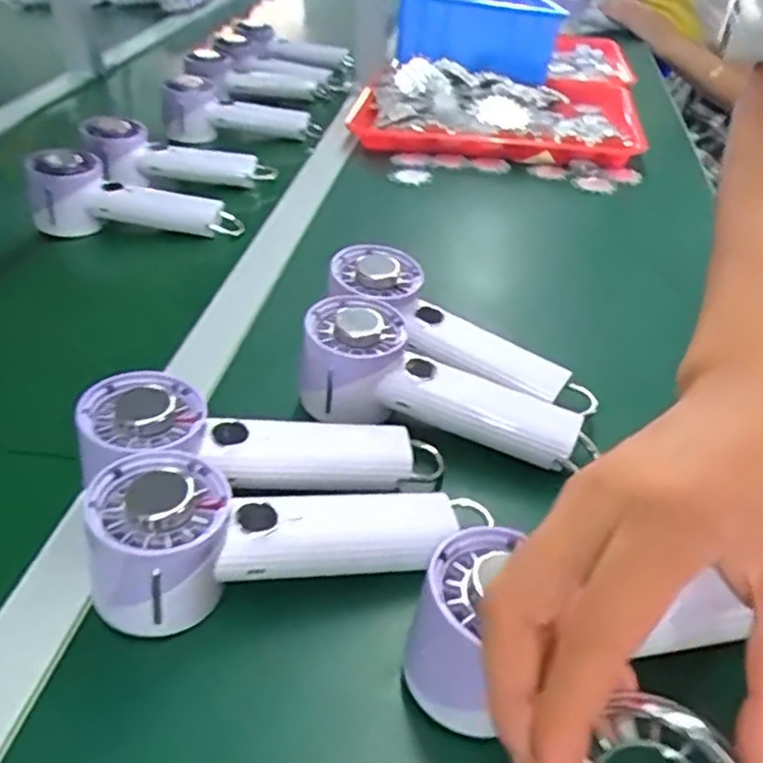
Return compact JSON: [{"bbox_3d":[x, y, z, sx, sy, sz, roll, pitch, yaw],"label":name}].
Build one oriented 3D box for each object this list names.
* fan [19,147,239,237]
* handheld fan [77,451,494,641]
[{"bbox_3d":[-0.234,-0.172,0.695,0.193,0.074,0.058,8,35,-17],"label":"fan"},{"bbox_3d":[-0.051,0.077,0.368,0.186,0.062,0.066,2,34,-24],"label":"handheld fan"}]

